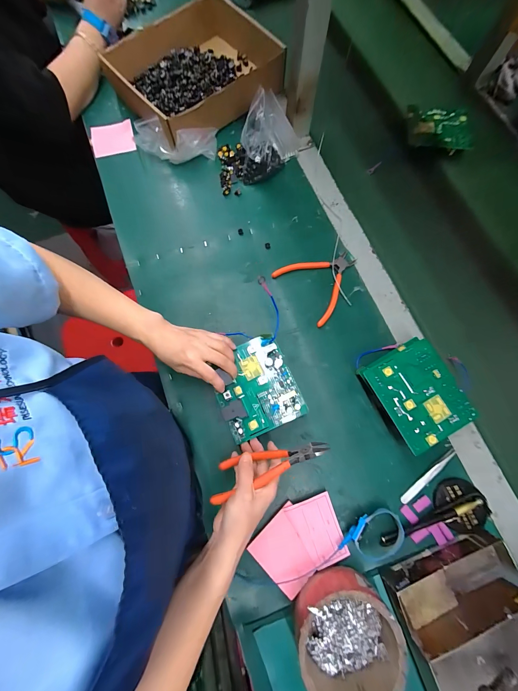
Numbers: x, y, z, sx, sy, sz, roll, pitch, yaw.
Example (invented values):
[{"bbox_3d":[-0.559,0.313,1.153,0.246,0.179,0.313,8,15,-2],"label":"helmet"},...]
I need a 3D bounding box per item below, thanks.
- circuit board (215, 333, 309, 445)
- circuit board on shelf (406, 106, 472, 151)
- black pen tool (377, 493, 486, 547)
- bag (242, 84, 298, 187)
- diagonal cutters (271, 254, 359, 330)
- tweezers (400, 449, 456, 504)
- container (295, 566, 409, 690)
[{"bbox_3d":[-0.006,0.060,0.373,0.111,0.031,0.127,-25,77,-6],"label":"circuit board"},{"bbox_3d":[0.381,-0.457,0.548,0.125,0.020,0.108,5,76,2],"label":"circuit board on shelf"},{"bbox_3d":[0.243,0.248,0.366,0.150,0.017,0.015,-23,77,-5],"label":"black pen tool"},{"bbox_3d":[0.024,-0.395,0.481,0.105,0.117,0.124,5,76,2],"label":"bag"},{"bbox_3d":[0.114,-0.123,0.467,0.132,0.008,0.126,-39,79,-9],"label":"diagonal cutters"},{"bbox_3d":[0.254,0.195,0.386,0.108,0.010,0.013,-39,79,-9],"label":"tweezers"},{"bbox_3d":[0.107,0.358,0.321,0.117,0.056,0.121,0,76,0],"label":"container"}]

